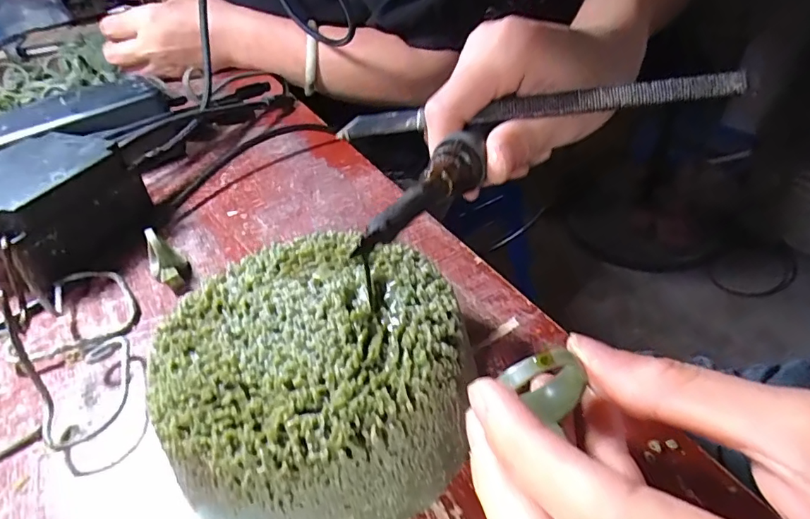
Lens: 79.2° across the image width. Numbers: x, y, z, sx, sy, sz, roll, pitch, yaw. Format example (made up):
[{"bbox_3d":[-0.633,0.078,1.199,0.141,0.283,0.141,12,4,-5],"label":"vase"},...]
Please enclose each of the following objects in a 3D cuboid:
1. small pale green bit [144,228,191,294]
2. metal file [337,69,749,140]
[{"bbox_3d":[-0.121,-0.001,0.248,0.017,0.025,0.030,-30,45,-25],"label":"small pale green bit"},{"bbox_3d":[0.047,-0.063,0.205,0.162,0.009,0.007,-1,39,19],"label":"metal file"}]

